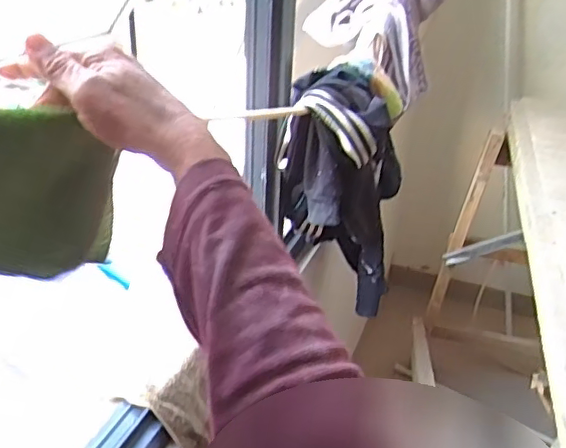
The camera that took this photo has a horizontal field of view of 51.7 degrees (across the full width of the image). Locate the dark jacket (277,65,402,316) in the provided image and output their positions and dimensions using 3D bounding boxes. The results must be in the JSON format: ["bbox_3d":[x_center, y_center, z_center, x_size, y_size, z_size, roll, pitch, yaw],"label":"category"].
[{"bbox_3d":[0.105,-0.042,1.068,0.204,0.452,0.244,8,28,5],"label":"dark jacket"}]

